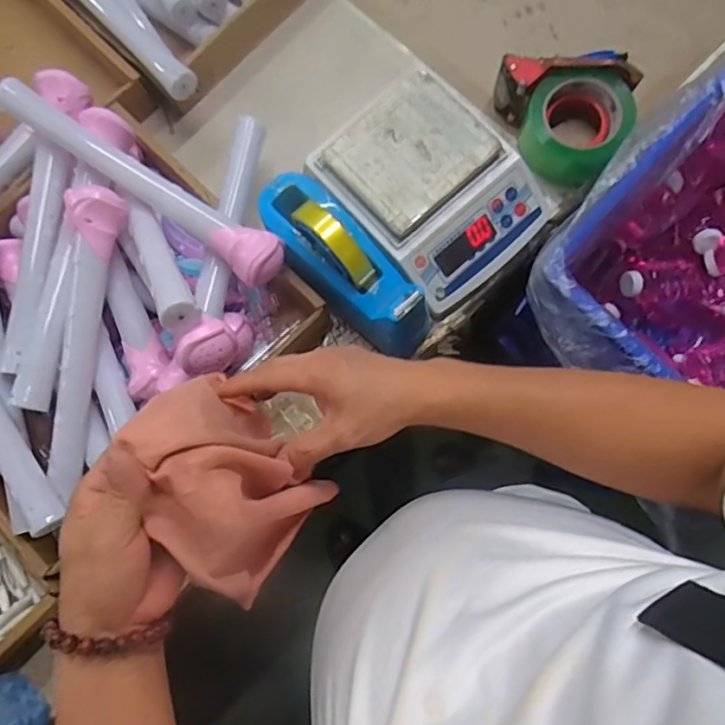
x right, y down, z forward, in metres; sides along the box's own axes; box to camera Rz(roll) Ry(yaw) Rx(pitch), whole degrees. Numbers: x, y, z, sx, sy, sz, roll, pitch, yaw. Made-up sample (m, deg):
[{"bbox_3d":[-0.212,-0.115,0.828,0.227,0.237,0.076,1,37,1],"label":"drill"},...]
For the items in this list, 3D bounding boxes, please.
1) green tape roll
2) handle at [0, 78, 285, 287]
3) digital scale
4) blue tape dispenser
[{"bbox_3d":[0.231,-0.256,0.613,0.108,0.070,0.097,30,81,6],"label":"green tape roll"},{"bbox_3d":[-0.208,-0.177,0.530,0.309,0.039,0.050,35,82,7],"label":"handle"},{"bbox_3d":[0.074,-0.188,0.604,0.178,0.080,0.223,-43,82,-7],"label":"digital scale"},{"bbox_3d":[-0.012,-0.096,0.548,0.076,0.097,0.217,-45,96,-7],"label":"blue tape dispenser"}]

